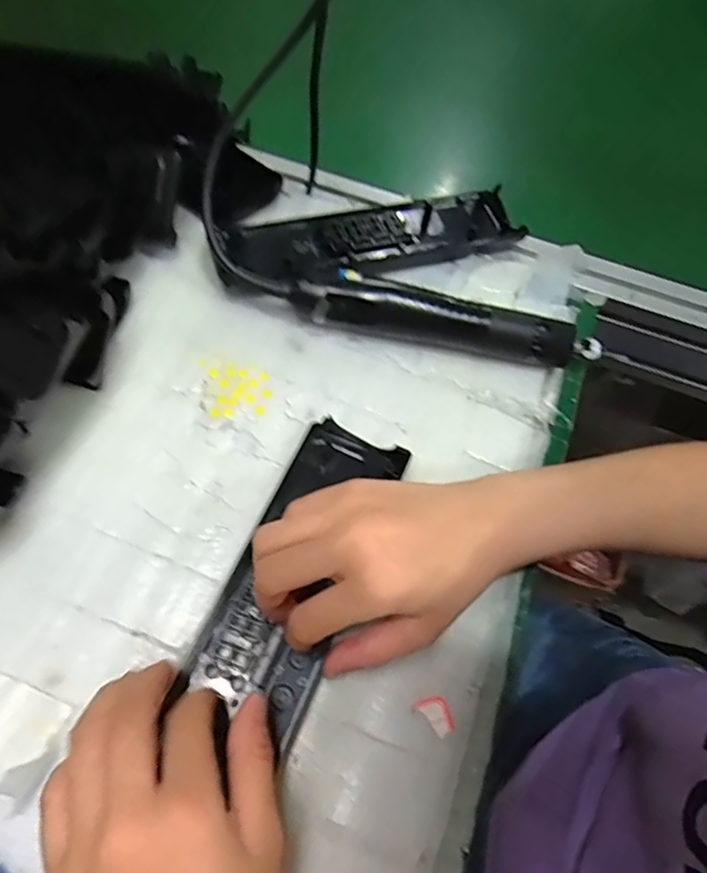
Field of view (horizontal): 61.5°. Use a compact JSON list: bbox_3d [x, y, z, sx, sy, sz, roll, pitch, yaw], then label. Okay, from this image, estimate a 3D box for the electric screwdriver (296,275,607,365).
[{"bbox_3d":[0.066,-0.081,0.415,0.211,0.037,0.026,10,62,0],"label":"electric screwdriver"}]

